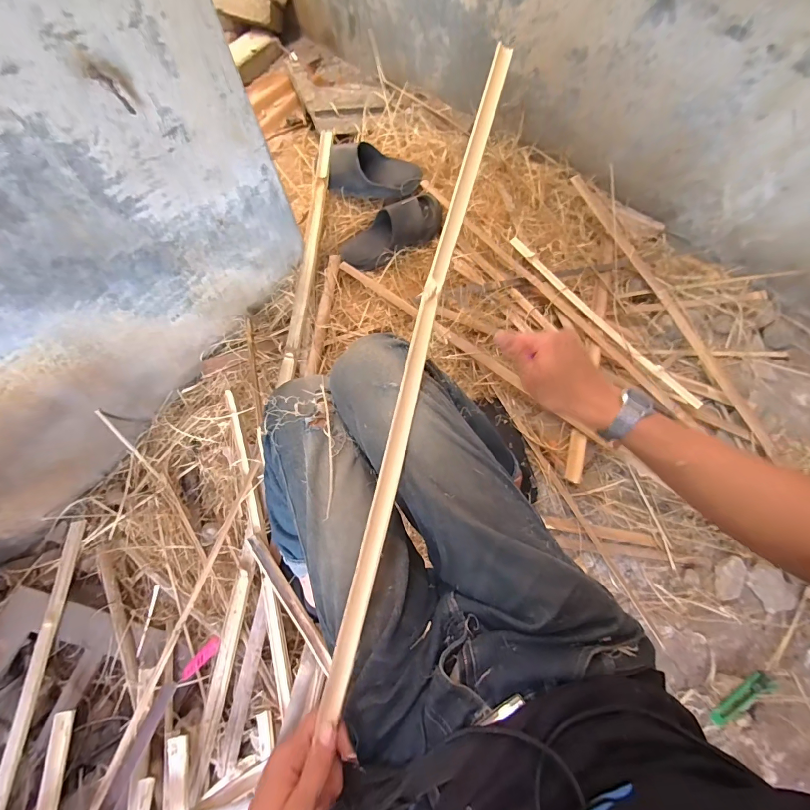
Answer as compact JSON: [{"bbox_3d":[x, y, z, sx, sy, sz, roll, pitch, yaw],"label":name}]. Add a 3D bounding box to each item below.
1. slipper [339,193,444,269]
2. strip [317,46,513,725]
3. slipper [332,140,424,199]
[{"bbox_3d":[-0.042,-0.436,0.936,0.268,0.076,0.121,-23,73,15],"label":"slipper"},{"bbox_3d":[0.029,-0.100,0.444,0.028,0.007,0.835,18,78,-12],"label":"strip"},{"bbox_3d":[-0.074,-0.598,0.957,0.229,0.099,0.107,6,72,2],"label":"slipper"}]

